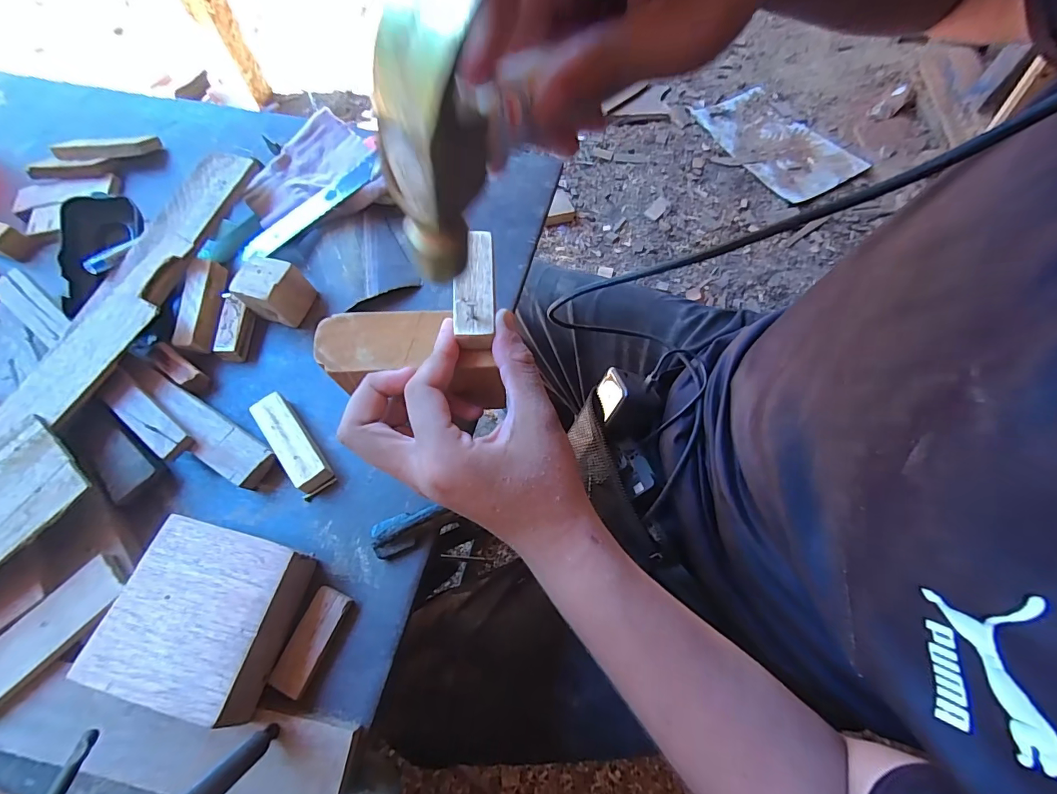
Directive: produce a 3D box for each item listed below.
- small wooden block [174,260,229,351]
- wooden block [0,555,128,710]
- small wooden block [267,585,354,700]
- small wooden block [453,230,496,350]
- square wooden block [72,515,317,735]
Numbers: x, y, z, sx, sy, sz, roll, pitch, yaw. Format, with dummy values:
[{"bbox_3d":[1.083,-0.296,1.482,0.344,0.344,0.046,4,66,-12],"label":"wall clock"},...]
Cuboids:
[{"bbox_3d":[-0.260,-0.073,0.355,0.025,0.015,0.072,1,77,1],"label":"small wooden block"},{"bbox_3d":[-0.287,0.138,0.262,0.031,0.008,0.094,41,71,18],"label":"wooden block"},{"bbox_3d":[-0.130,0.146,0.268,0.023,0.008,0.057,20,66,9],"label":"small wooden block"},{"bbox_3d":[-0.029,-0.061,0.250,0.022,0.014,0.067,1,75,0],"label":"small wooden block"},{"bbox_3d":[-0.187,0.123,0.257,0.091,0.028,0.087,13,65,6],"label":"square wooden block"}]

